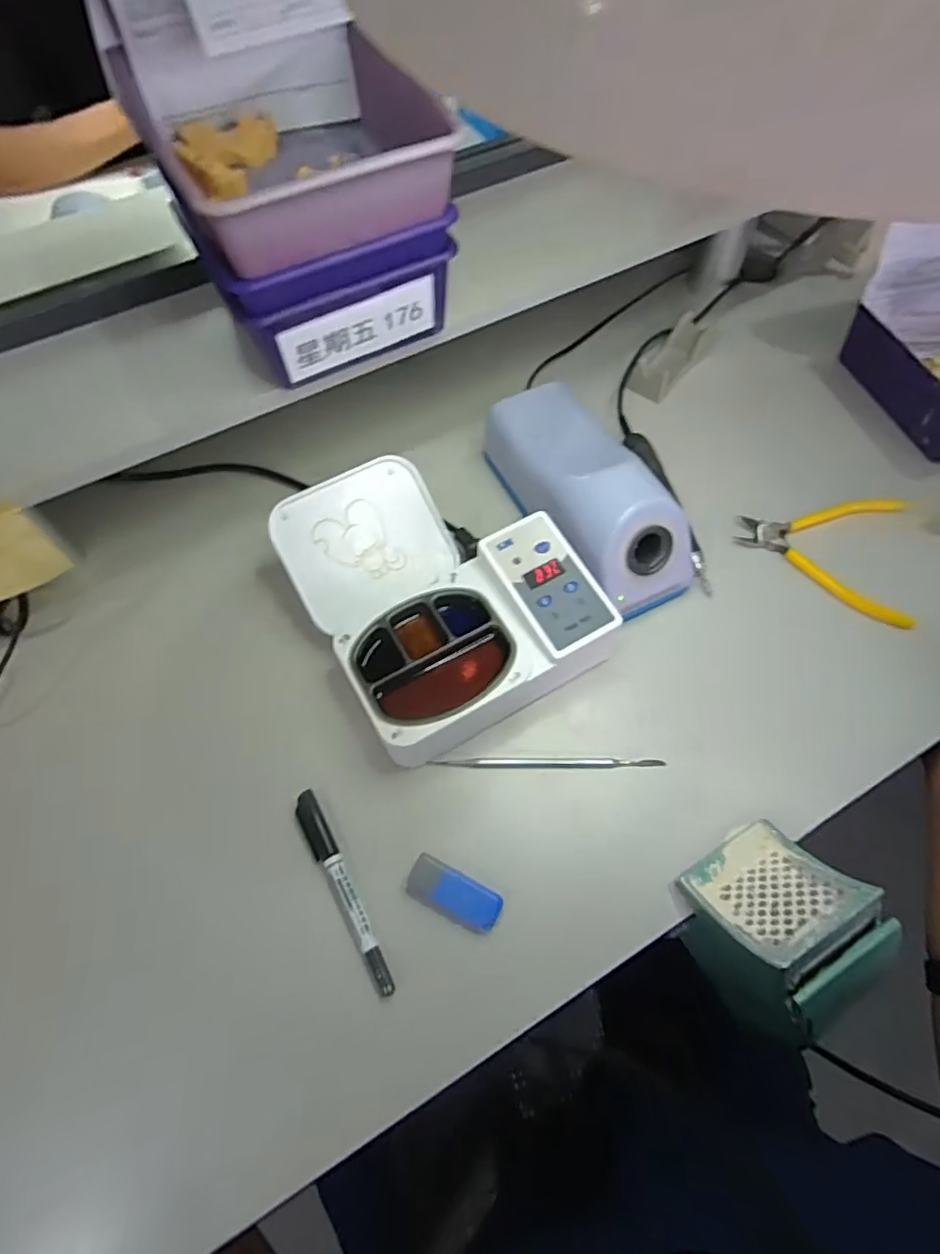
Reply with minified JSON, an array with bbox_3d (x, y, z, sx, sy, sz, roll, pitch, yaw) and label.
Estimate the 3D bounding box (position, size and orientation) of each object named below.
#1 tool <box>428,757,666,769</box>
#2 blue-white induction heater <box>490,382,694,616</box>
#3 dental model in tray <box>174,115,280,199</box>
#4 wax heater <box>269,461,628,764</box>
[{"bbox_3d":[0.057,0.100,0.449,0.166,0.011,0.009,0,61,2],"label":"tool"},{"bbox_3d":[0.091,-0.111,0.508,0.088,0.084,0.220,-30,65,-14],"label":"blue-white induction heater"},{"bbox_3d":[-0.168,-0.321,0.412,0.052,0.021,0.089,7,62,5],"label":"dental model in tray"},{"bbox_3d":[-0.024,-0.026,0.478,0.192,0.084,0.222,-29,64,-13],"label":"wax heater"}]

